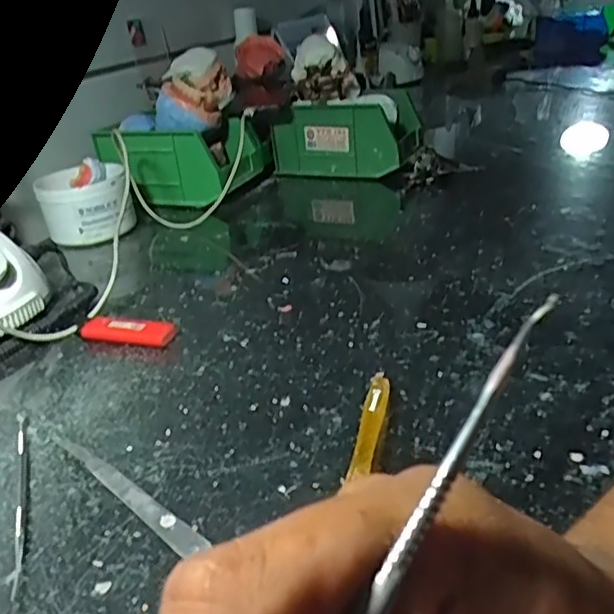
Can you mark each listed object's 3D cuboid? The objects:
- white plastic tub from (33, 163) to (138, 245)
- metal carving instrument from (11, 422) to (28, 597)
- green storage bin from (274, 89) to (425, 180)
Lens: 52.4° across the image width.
[{"bbox_3d":[-0.232,-0.109,0.663,0.093,0.064,0.094,-15,28,-16],"label":"white plastic tub"},{"bbox_3d":[-0.146,0.093,0.316,0.006,0.005,0.131,-15,28,-17],"label":"metal carving instrument"},{"bbox_3d":[0.056,-0.228,0.813,0.167,0.086,0.135,7,30,24],"label":"green storage bin"}]

